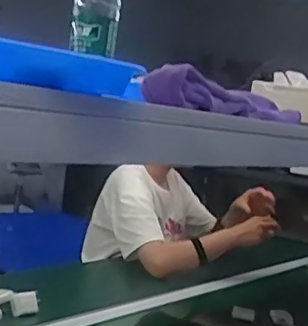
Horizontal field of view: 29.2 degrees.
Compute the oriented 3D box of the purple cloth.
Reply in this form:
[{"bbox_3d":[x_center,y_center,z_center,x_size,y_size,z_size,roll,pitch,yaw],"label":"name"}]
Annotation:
[{"bbox_3d":[0.108,-0.090,0.820,0.065,0.047,0.321,10,5,40],"label":"purple cloth"}]

